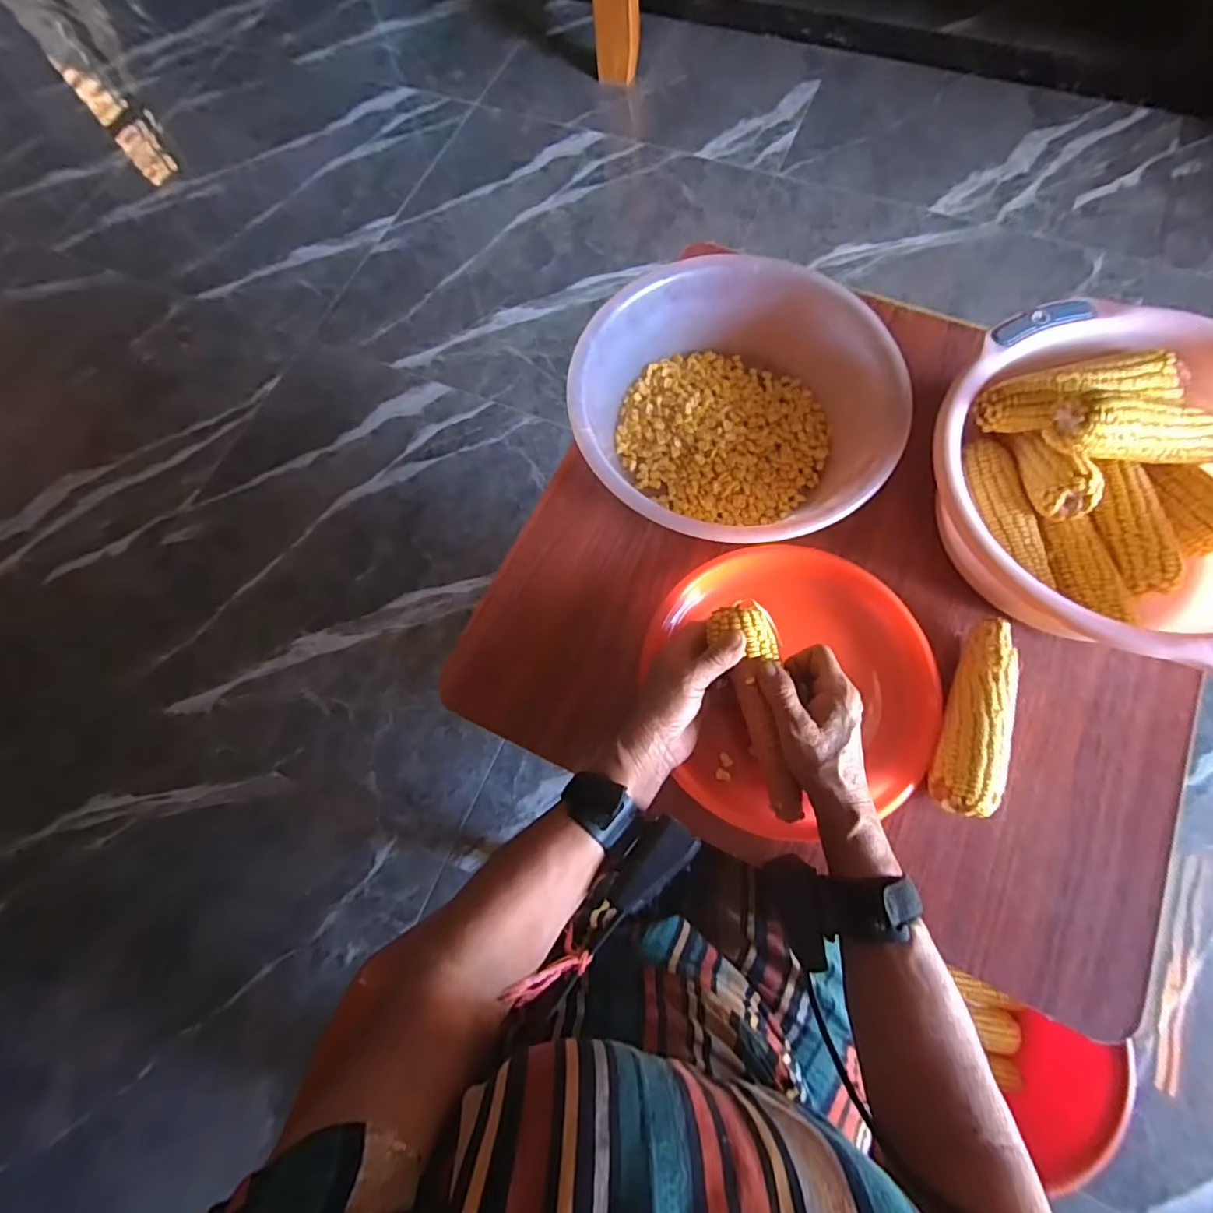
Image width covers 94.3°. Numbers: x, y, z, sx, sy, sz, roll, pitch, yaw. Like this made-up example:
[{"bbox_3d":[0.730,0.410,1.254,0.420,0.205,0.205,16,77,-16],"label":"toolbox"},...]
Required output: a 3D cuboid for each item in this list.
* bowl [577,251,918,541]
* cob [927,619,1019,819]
[{"bbox_3d":[0.109,-0.168,0.515,0.259,0.091,0.264,-1,72,4],"label":"bowl"},{"bbox_3d":[0.291,0.084,0.447,0.042,0.042,0.154,18,75,10],"label":"cob"}]

